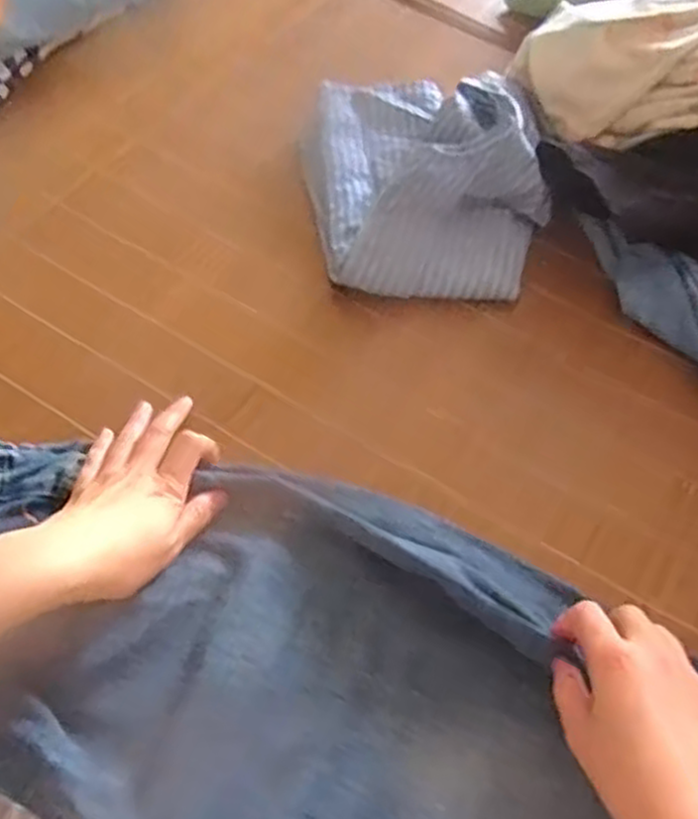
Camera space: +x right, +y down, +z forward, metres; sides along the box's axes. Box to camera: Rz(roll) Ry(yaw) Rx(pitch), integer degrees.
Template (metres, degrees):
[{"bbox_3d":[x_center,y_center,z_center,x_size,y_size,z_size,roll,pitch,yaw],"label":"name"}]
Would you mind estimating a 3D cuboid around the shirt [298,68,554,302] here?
[{"bbox_3d":[0.064,-0.196,0.627,0.196,0.078,0.217,-2,58,-5],"label":"shirt"}]

